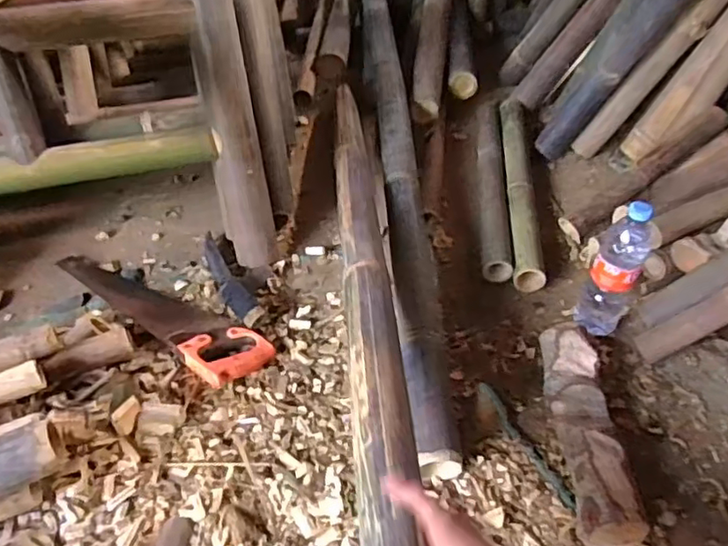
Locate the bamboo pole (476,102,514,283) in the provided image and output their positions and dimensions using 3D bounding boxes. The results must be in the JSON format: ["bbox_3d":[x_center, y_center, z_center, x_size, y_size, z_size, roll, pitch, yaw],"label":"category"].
[{"bbox_3d":[0.267,-0.196,1.319,0.062,0.052,0.606,3,41,6],"label":"bamboo pole"}]

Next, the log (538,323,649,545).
[{"bbox_3d":[0.296,0.210,0.841,0.085,0.070,0.326,1,41,4],"label":"log"}]

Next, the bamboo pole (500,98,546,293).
[{"bbox_3d":[0.327,-0.194,1.299,0.061,0.070,0.618,3,41,6],"label":"bamboo pole"}]

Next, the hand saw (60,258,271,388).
[{"bbox_3d":[-0.356,0.046,1.070,0.488,0.027,0.116,29,50,31],"label":"hand saw"}]

